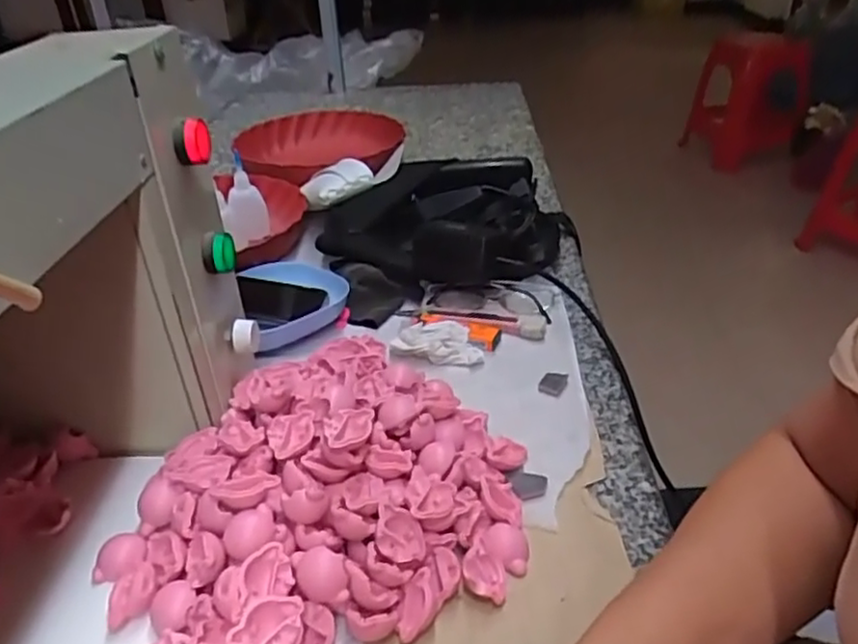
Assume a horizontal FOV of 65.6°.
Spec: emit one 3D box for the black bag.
[{"bbox_3d":[0.032,-0.106,0.718,0.272,0.072,0.205,-7,35,-15],"label":"black bag"}]

